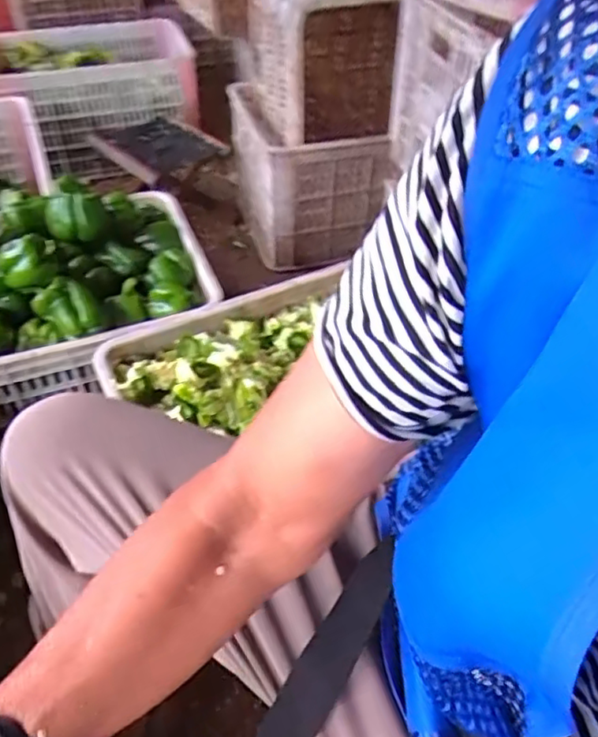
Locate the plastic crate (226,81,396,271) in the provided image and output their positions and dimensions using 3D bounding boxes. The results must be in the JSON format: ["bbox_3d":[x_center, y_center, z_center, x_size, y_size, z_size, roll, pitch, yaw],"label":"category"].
[{"bbox_3d":[0.015,-0.444,1.423,0.276,0.266,0.328,-11,44,-14],"label":"plastic crate"}]

